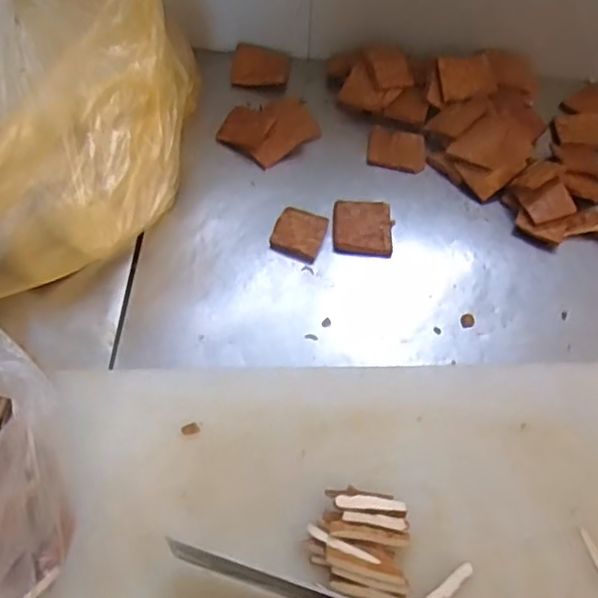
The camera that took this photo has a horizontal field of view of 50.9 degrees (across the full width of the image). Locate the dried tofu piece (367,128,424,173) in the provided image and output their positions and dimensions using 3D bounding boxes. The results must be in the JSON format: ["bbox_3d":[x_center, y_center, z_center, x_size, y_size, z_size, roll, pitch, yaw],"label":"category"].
[{"bbox_3d":[0.114,-0.173,0.729,0.064,0.011,0.059,9,61,2],"label":"dried tofu piece"}]

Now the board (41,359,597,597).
[{"bbox_3d":[0.059,0.207,0.496,0.528,0.015,0.350,0,61,-4],"label":"board"}]

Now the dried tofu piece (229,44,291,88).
[{"bbox_3d":[-0.047,-0.284,0.769,0.069,0.017,0.058,8,61,2],"label":"dried tofu piece"}]

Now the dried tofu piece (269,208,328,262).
[{"bbox_3d":[0.000,-0.069,0.665,0.051,0.008,0.056,19,62,8],"label":"dried tofu piece"}]

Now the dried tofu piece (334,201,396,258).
[{"bbox_3d":[0.069,-0.078,0.667,0.062,0.018,0.068,4,61,0],"label":"dried tofu piece"}]

